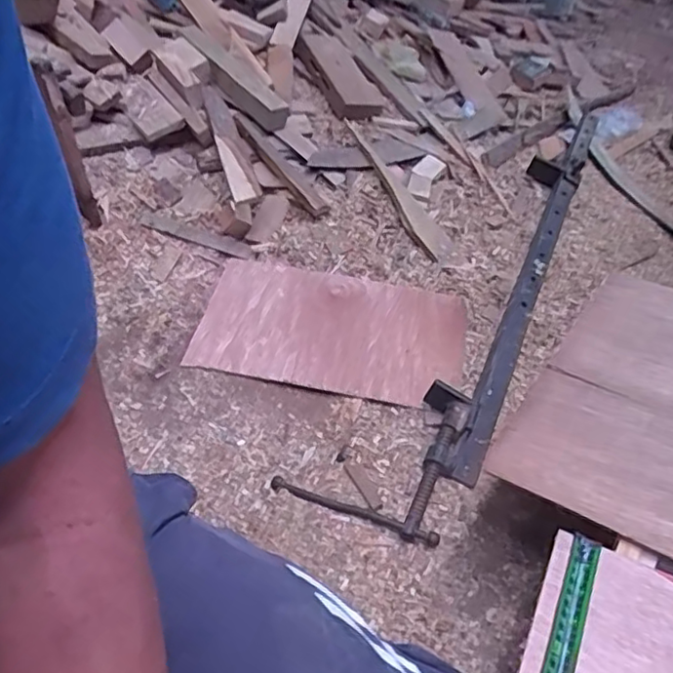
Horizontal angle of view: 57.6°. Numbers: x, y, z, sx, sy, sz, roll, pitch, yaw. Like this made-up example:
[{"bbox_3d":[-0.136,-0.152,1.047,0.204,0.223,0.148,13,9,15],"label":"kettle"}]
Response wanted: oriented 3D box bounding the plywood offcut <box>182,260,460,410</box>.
[{"bbox_3d":[-0.008,-0.013,0.996,0.421,0.023,0.253,10,48,6],"label":"plywood offcut"}]

